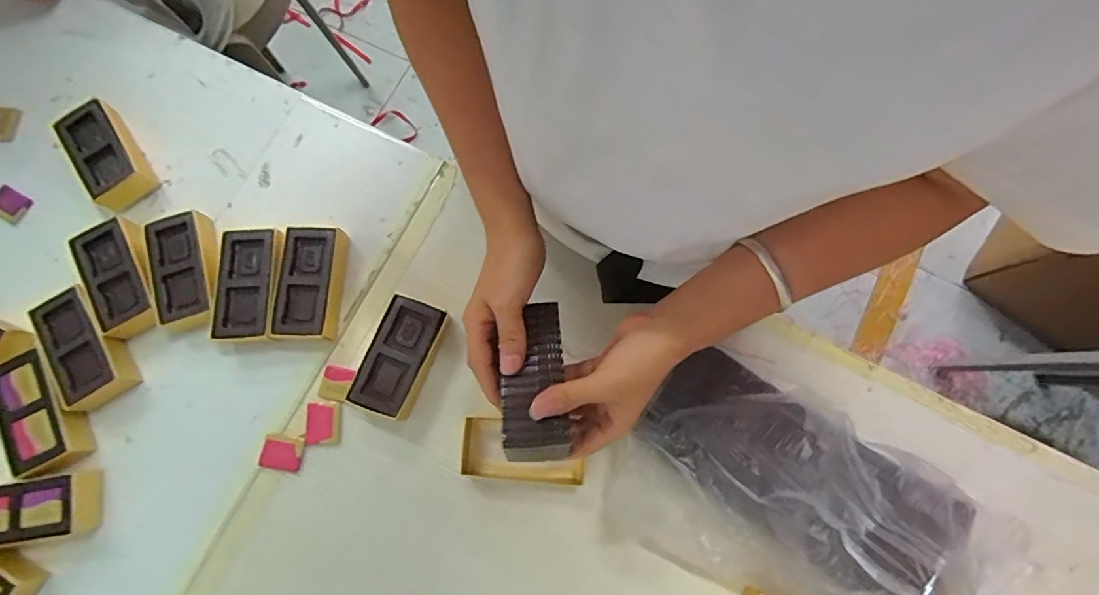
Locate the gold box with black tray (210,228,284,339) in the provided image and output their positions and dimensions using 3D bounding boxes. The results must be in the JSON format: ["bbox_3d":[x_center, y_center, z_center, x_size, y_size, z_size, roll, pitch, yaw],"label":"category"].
[{"bbox_3d":[-0.306,-0.012,0.522,0.062,0.034,0.109,2,77,1],"label":"gold box with black tray"}]

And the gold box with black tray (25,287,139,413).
[{"bbox_3d":[-0.464,0.049,0.509,0.055,0.037,0.114,-33,79,-7],"label":"gold box with black tray"}]

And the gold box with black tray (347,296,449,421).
[{"bbox_3d":[-0.149,0.060,0.508,0.058,0.032,0.114,20,78,5],"label":"gold box with black tray"}]

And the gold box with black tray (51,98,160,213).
[{"bbox_3d":[-0.478,-0.152,0.549,0.061,0.033,0.115,-33,79,-7],"label":"gold box with black tray"}]

